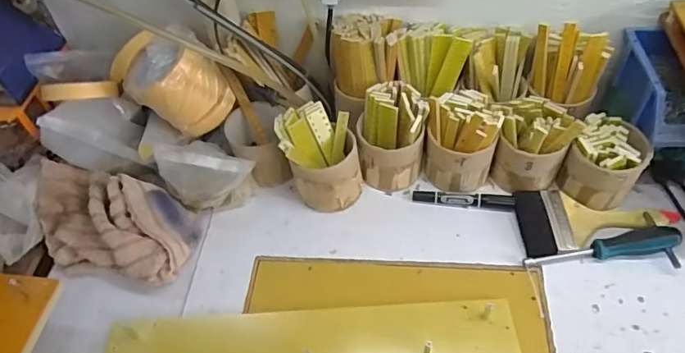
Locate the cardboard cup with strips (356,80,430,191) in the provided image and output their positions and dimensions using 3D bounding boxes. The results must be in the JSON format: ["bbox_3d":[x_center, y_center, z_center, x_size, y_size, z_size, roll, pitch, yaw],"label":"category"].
[{"bbox_3d":[0.071,-0.056,0.711,0.092,0.123,0.095,-2,52,3],"label":"cardboard cup with strips"}]

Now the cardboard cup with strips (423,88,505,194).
[{"bbox_3d":[0.168,-0.048,0.699,0.093,0.126,0.085,-2,52,3],"label":"cardboard cup with strips"}]

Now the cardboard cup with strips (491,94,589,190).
[{"bbox_3d":[0.264,-0.044,0.693,0.090,0.110,0.095,-2,52,3],"label":"cardboard cup with strips"}]

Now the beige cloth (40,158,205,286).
[{"bbox_3d":[-0.322,0.063,0.676,0.245,0.085,0.127,12,54,14],"label":"beige cloth"}]

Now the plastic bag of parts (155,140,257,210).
[{"bbox_3d":[-0.192,0.001,0.709,0.130,0.090,0.070,-9,52,-3],"label":"plastic bag of parts"}]

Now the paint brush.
[{"bbox_3d":[0.349,0.057,0.671,0.206,0.020,0.096,-3,52,2],"label":"paint brush"}]

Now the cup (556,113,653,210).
[{"bbox_3d":[0.356,-0.018,0.670,0.087,0.098,0.088,-2,52,3],"label":"cup"}]

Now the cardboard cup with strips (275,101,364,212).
[{"bbox_3d":[-0.029,-0.026,0.696,0.102,0.128,0.107,-2,52,3],"label":"cardboard cup with strips"}]

